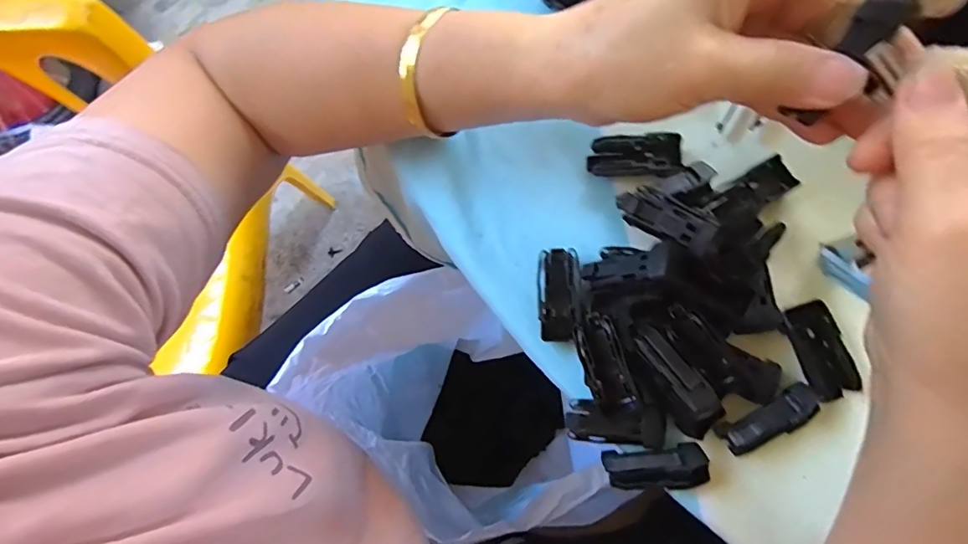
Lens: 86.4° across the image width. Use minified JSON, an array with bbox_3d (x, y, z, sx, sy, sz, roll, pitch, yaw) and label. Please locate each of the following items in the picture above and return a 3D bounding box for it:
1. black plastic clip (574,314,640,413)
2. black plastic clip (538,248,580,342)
[{"bbox_3d":[0.055,0.043,0.239,0.018,0.016,0.045,-18,77,-2],"label":"black plastic clip"},{"bbox_3d":[0.038,0.012,0.263,0.020,0.014,0.047,1,77,2],"label":"black plastic clip"}]

